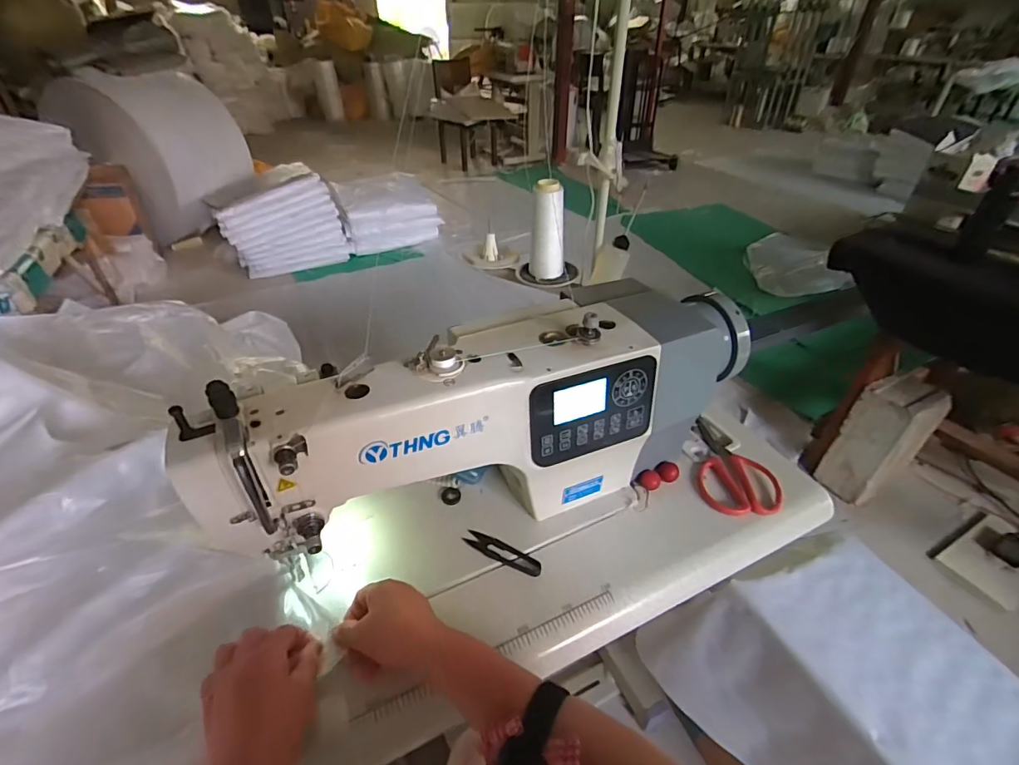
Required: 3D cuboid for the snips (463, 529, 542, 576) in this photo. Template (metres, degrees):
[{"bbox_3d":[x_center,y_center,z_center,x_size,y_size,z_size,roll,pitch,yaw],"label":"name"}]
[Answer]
[{"bbox_3d":[-0.009,0.198,0.556,0.099,0.010,0.022,20,42,22],"label":"snips"}]

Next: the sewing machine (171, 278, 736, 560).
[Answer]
[{"bbox_3d":[-0.012,0.050,0.546,0.581,0.249,0.150,-19,42,-23],"label":"sewing machine"}]

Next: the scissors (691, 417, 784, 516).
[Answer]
[{"bbox_3d":[0.298,0.107,0.661,0.098,0.008,0.175,-3,39,-5],"label":"scissors"}]

